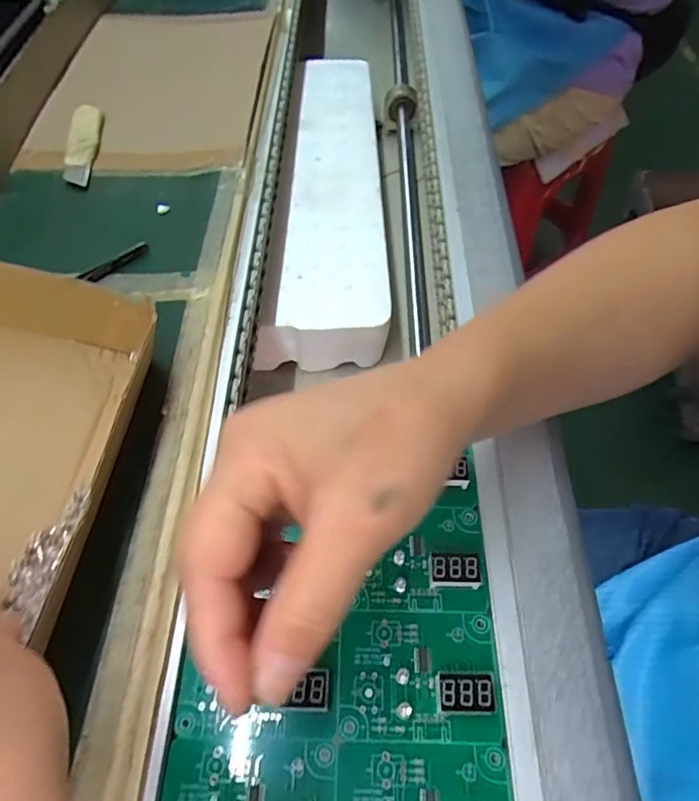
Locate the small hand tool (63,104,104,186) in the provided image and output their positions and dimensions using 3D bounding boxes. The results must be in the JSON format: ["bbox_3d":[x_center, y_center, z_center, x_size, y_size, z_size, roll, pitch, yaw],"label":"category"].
[{"bbox_3d":[-0.220,-0.212,0.443,0.025,0.013,0.100,-8,57,-3],"label":"small hand tool"}]

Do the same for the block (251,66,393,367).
[{"bbox_3d":[-0.018,-0.218,0.537,0.102,0.049,0.427,0,57,1],"label":"block"}]

